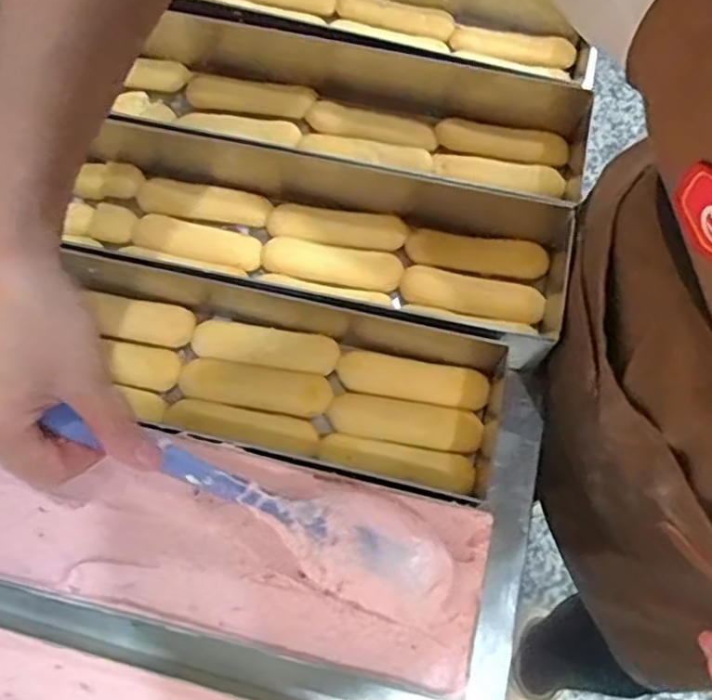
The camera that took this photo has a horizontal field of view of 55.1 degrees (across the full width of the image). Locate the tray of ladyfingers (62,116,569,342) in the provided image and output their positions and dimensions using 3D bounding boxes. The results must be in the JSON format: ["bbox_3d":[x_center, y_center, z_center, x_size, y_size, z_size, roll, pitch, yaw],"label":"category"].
[{"bbox_3d":[-0.035,-0.093,0.487,0.365,0.052,0.094,11,68,5],"label":"tray of ladyfingers"}]

